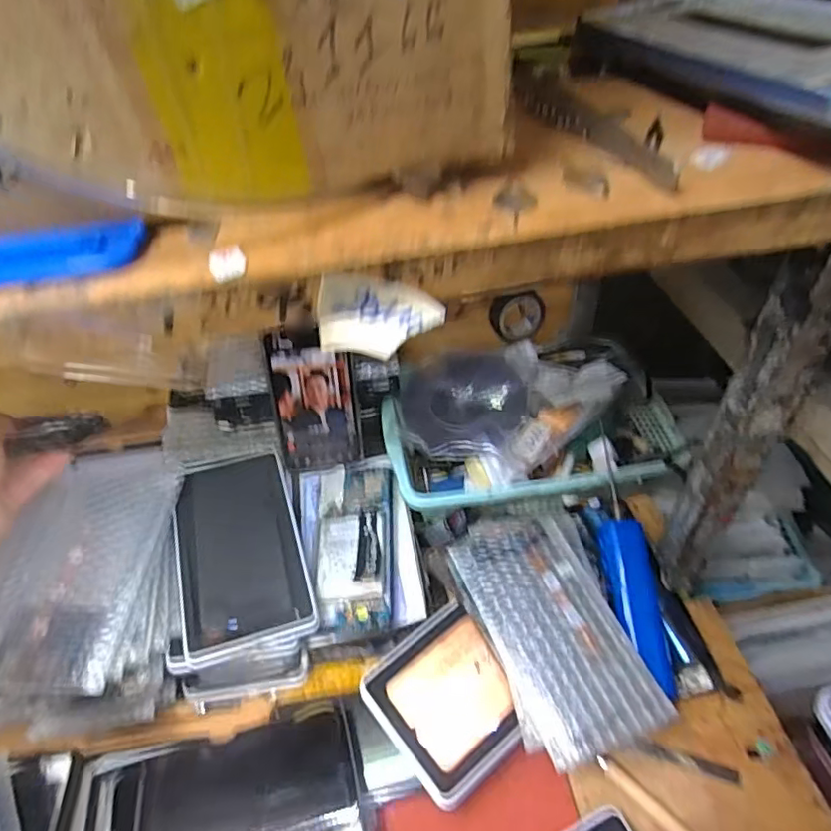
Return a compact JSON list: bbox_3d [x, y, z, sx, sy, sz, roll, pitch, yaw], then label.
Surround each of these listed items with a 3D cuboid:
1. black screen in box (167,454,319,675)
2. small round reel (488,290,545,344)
[{"bbox_3d":[-0.155,0.116,0.491,0.109,0.011,0.177,-12,52,-14],"label":"black screen in box"},{"bbox_3d":[0.108,-0.104,0.606,0.059,0.067,0.025,-7,46,-2],"label":"small round reel"}]

